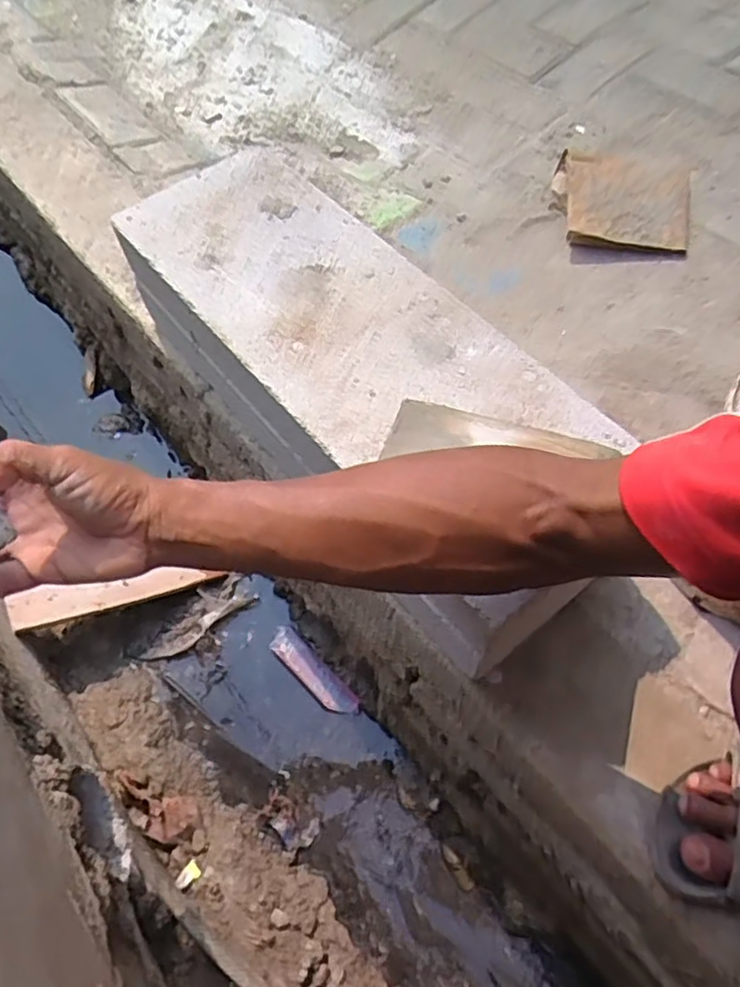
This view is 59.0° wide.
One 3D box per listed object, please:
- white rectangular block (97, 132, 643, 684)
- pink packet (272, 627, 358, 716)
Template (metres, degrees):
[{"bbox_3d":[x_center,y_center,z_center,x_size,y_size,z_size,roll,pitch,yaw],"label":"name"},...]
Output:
[{"bbox_3d":[-0.022,-0.117,0.663,0.201,0.153,0.561,-36,64,-17],"label":"white rectangular block"},{"bbox_3d":[-0.083,0.259,0.945,0.159,0.016,0.042,40,69,22],"label":"pink packet"}]

